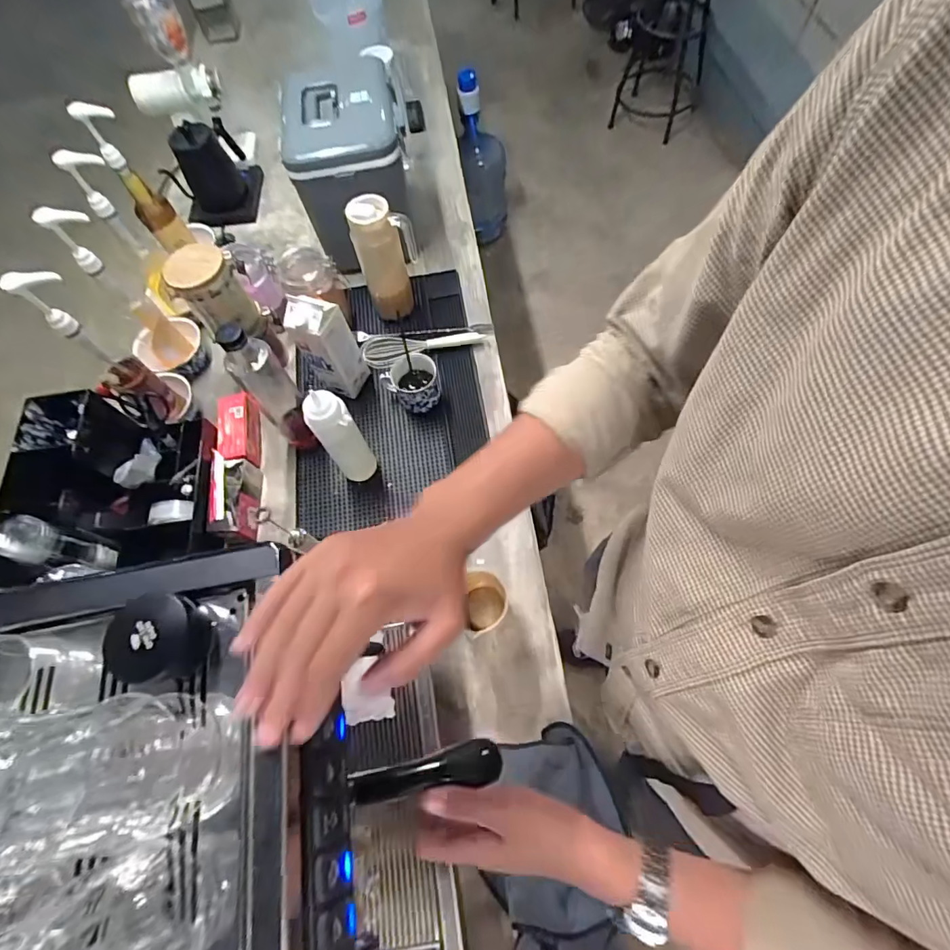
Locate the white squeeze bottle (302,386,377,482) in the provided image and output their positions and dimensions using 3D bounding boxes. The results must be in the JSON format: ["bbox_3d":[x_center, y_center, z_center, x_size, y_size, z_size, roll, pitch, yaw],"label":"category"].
[{"bbox_3d":[-0.221,-0.057,0.813,0.064,0.248,0.048,-36,71,-11],"label":"white squeeze bottle"}]

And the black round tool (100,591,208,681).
[{"bbox_3d":[-0.206,0.105,0.317,0.043,0.037,0.051,-12,68,-2],"label":"black round tool"}]

